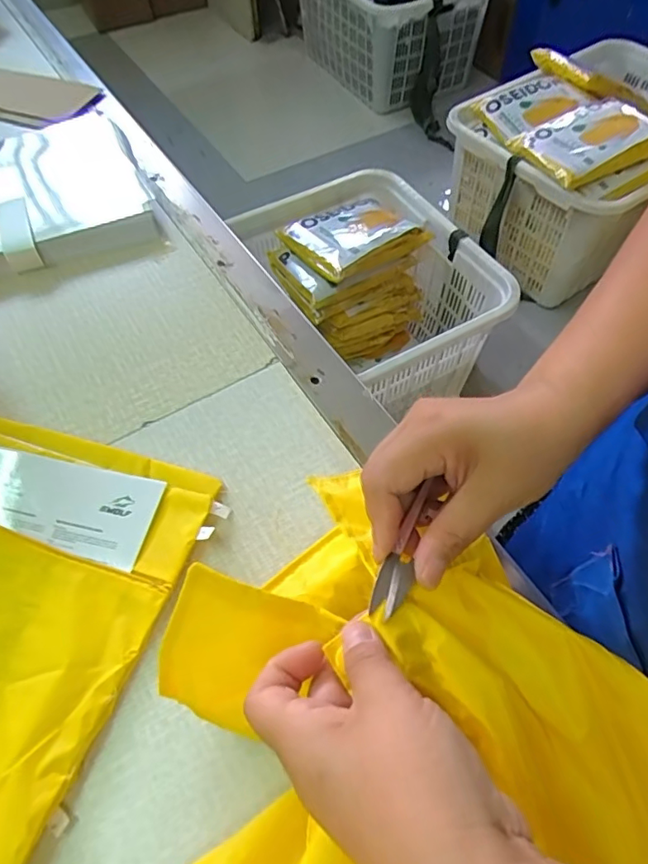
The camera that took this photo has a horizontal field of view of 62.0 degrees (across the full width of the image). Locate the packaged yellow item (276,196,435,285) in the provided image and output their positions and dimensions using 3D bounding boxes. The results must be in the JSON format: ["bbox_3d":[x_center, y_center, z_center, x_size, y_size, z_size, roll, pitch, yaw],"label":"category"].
[{"bbox_3d":[0.077,-0.494,1.328,0.326,0.058,0.265,-27,58,-23],"label":"packaged yellow item"}]

